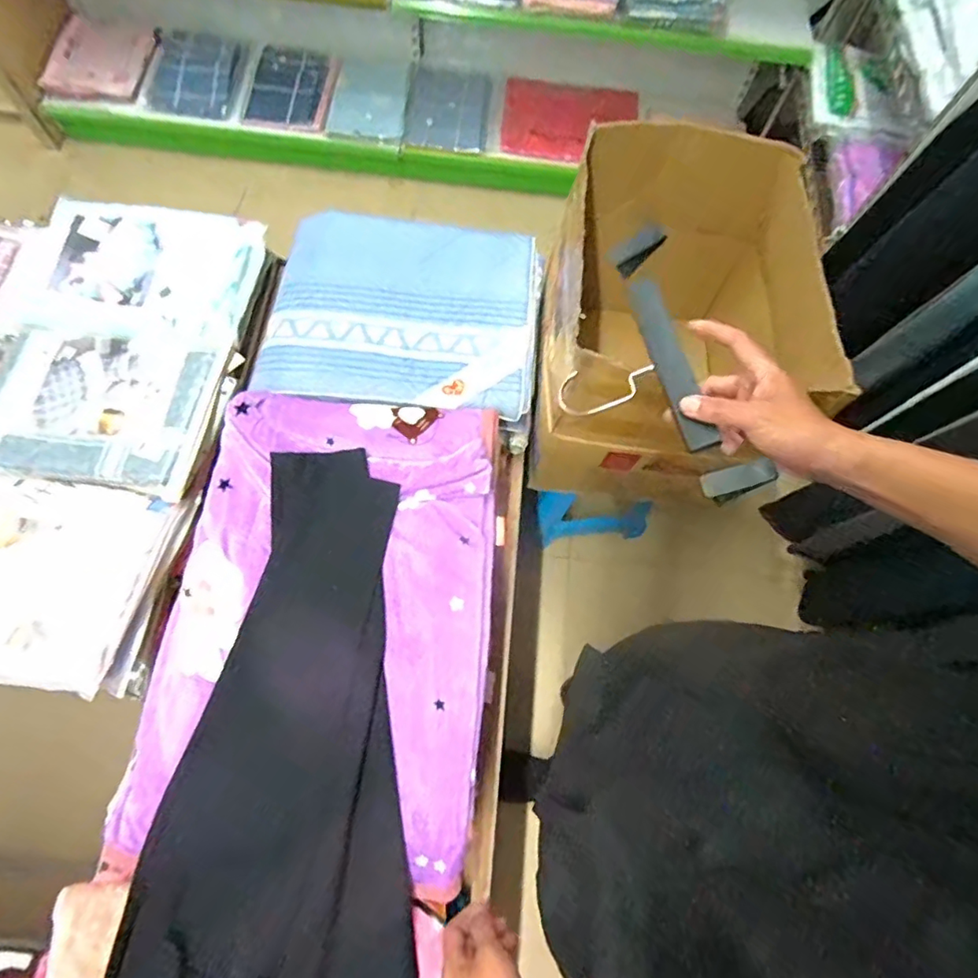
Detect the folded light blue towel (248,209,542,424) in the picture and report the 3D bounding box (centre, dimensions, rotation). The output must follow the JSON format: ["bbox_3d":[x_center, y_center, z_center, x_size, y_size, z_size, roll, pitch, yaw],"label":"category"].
[{"bbox_3d":[-0.167,-0.354,1.097,0.527,0.051,0.429,9,69,-1],"label":"folded light blue towel"}]

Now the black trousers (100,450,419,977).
[{"bbox_3d":[-0.308,0.405,0.778,0.413,0.088,0.961,-1,70,-4],"label":"black trousers"}]

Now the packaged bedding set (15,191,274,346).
[{"bbox_3d":[-0.711,-0.441,1.122,0.447,0.043,0.325,4,69,-3],"label":"packaged bedding set"}]

